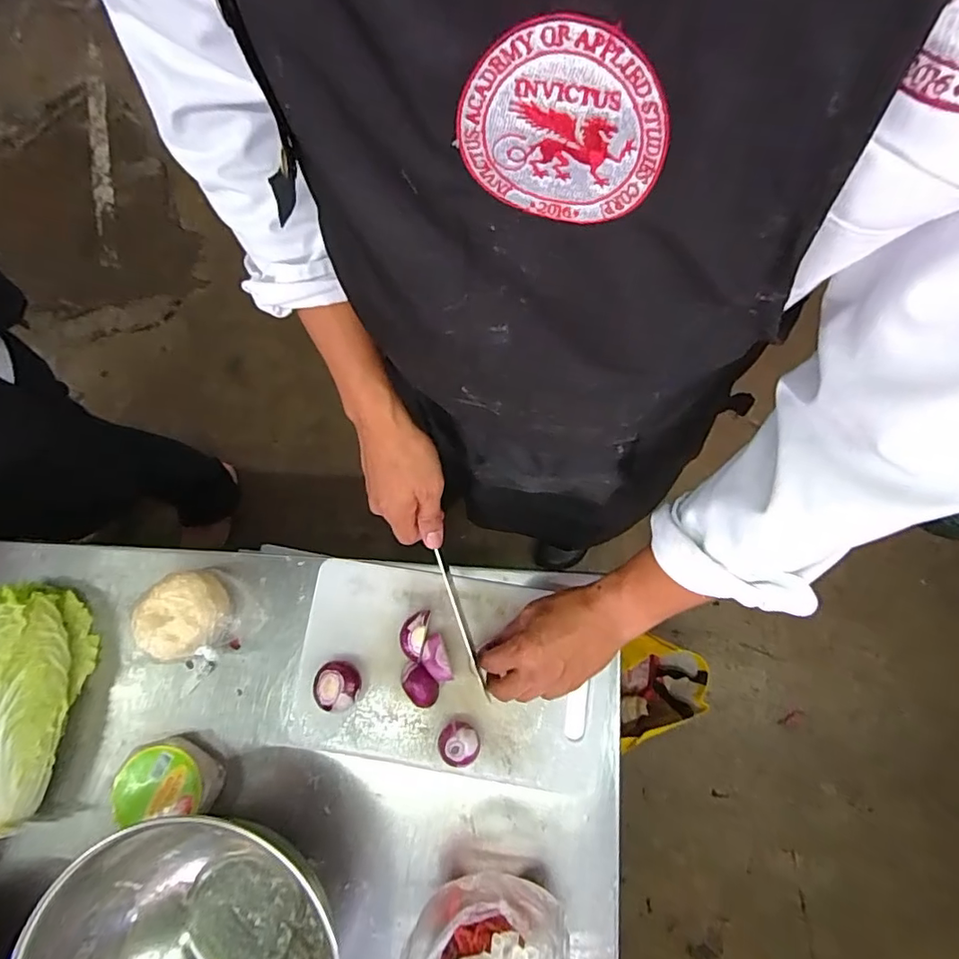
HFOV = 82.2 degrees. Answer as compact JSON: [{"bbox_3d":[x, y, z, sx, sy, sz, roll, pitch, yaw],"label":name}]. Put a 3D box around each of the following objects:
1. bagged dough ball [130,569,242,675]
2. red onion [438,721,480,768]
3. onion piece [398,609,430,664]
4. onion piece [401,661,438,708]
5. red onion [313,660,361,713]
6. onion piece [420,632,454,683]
[{"bbox_3d":[-0.311,0.151,0.595,0.093,0.058,0.093,-1,78,3],"label":"bagged dough ball"},{"bbox_3d":[-0.021,0.267,0.560,0.041,0.039,0.038,5,79,4],"label":"red onion"},{"bbox_3d":[-0.070,0.164,0.585,0.026,0.033,0.051,12,79,5],"label":"onion piece"},{"bbox_3d":[-0.063,0.217,0.579,0.032,0.025,0.048,-39,80,-7],"label":"onion piece"},{"bbox_3d":[-0.148,0.216,0.578,0.047,0.034,0.047,-1,78,3],"label":"red onion"},{"bbox_3d":[-0.046,0.188,0.576,0.029,0.030,0.048,-13,78,-2],"label":"onion piece"}]

